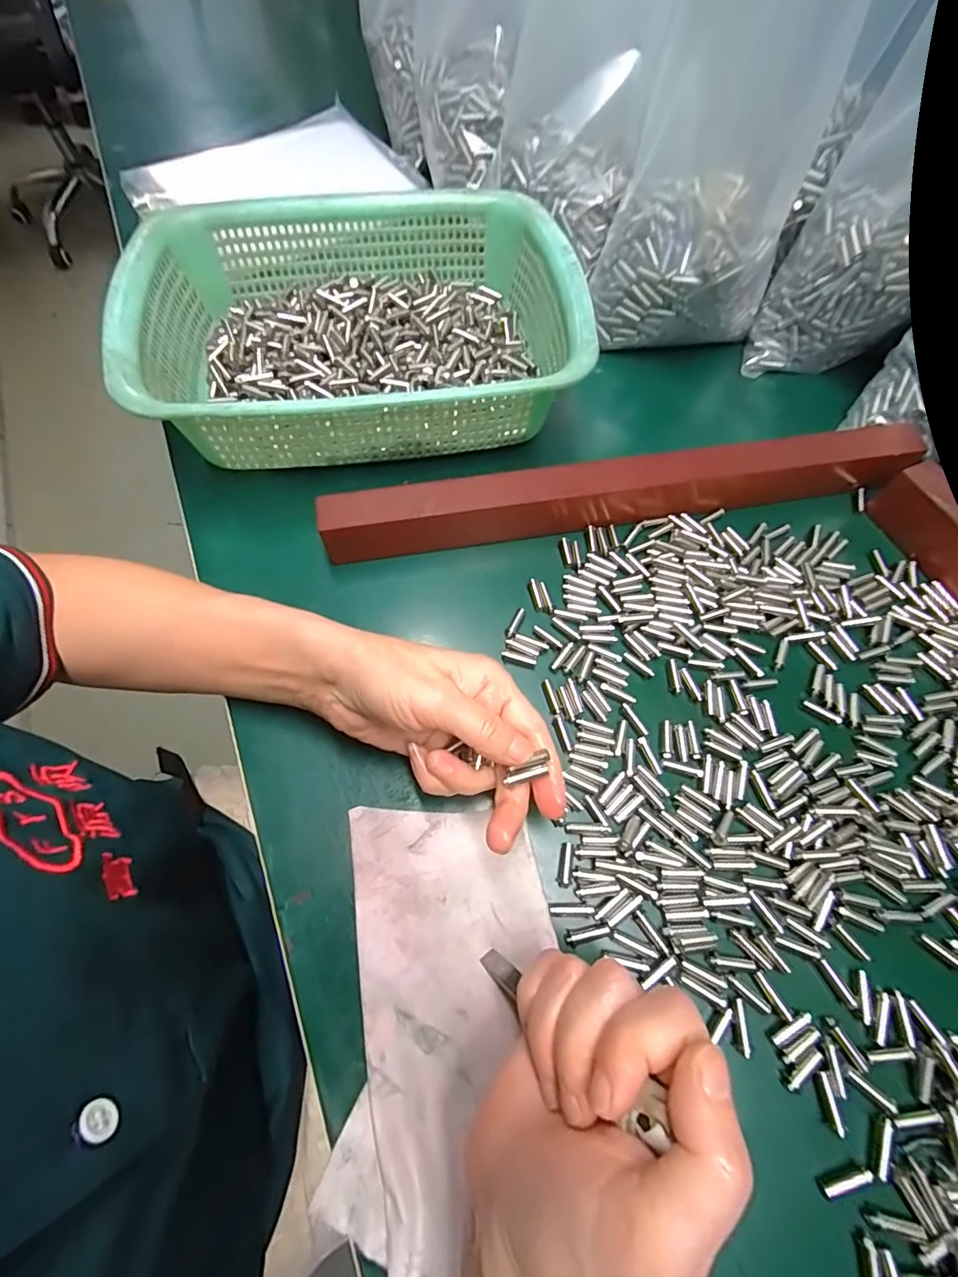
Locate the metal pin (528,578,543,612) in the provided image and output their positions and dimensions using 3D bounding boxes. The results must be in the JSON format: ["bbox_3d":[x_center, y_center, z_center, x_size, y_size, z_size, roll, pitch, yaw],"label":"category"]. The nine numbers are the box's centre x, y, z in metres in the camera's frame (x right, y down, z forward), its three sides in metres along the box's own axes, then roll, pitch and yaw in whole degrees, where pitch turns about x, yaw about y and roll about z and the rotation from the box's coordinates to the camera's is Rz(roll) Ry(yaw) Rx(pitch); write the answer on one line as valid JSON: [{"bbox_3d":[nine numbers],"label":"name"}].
[{"bbox_3d":[0.036,-0.029,0.312,0.006,0.004,0.022,-11,66,-5],"label":"metal pin"}]

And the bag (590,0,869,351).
[{"bbox_3d":[0.162,-0.316,0.330,0.128,0.203,0.091,17,66,8],"label":"bag"}]

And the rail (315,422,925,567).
[{"bbox_3d":[0.094,-0.097,0.324,0.384,0.038,0.027,-9,65,-4],"label":"rail"}]

